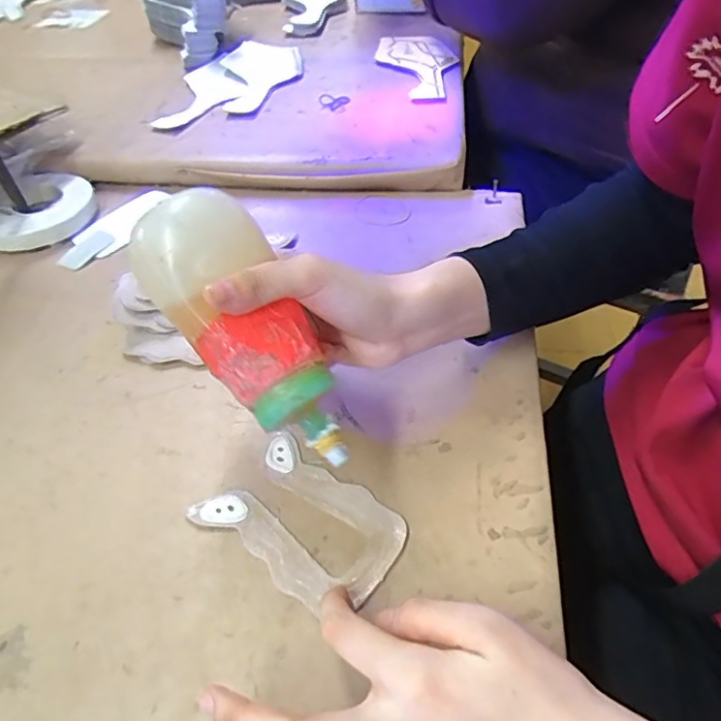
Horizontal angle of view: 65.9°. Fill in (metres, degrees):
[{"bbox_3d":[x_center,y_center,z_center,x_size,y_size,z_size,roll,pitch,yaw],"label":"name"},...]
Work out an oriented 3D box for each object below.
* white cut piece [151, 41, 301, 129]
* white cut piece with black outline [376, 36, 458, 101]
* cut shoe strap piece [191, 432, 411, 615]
[{"bbox_3d":[-0.144,-0.328,0.653,0.124,0.009,0.215,6,51,6],"label":"white cut piece"},{"bbox_3d":[0.072,-0.353,0.659,0.085,0.005,0.173,-16,52,-10],"label":"white cut piece with black outline"},{"bbox_3d":[-0.032,0.092,0.319,0.108,0.005,0.070,29,57,26],"label":"cut shoe strap piece"}]

